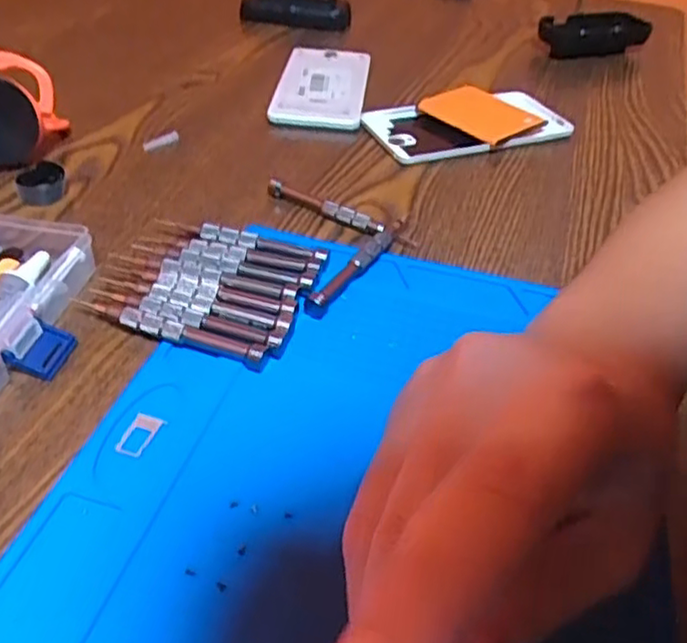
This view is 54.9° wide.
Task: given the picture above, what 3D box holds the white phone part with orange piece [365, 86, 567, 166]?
[{"bbox_3d":[0.095,-0.153,0.505,0.142,0.019,0.071,-14,45,-19],"label":"white phone part with orange piece"}]

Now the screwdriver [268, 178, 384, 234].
[{"bbox_3d":[-0.012,-0.071,0.411,0.081,0.014,0.009,24,46,21],"label":"screwdriver"}]

